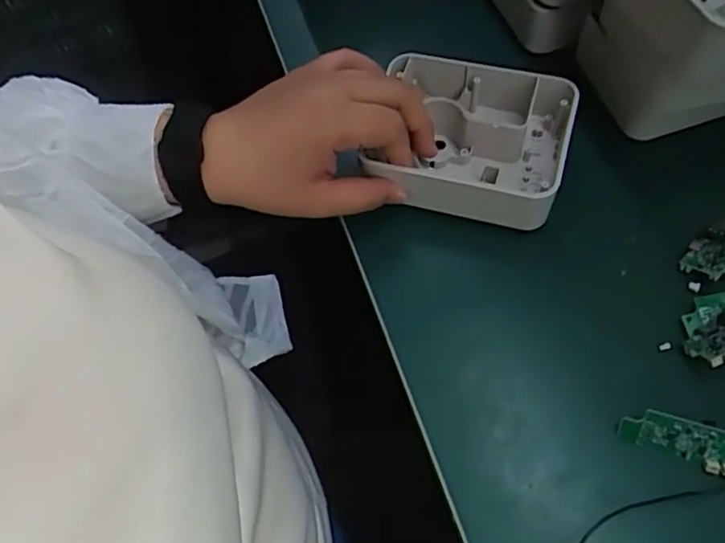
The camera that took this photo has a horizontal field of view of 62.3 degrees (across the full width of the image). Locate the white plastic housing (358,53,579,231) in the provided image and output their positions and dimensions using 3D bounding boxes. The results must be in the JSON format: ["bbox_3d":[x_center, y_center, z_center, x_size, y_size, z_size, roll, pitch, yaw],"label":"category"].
[{"bbox_3d":[0.072,-0.087,0.400,0.119,0.043,0.098,14,63,11],"label":"white plastic housing"}]

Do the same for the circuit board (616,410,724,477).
[{"bbox_3d":[0.173,0.091,0.316,0.070,0.005,0.024,13,105,17],"label":"circuit board"}]

